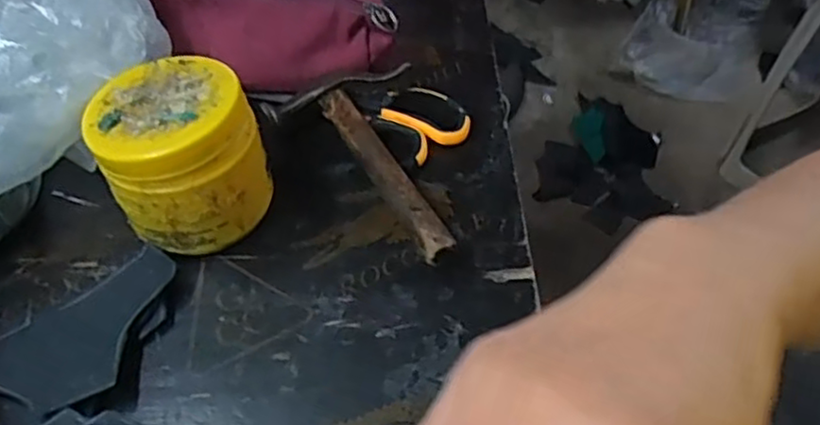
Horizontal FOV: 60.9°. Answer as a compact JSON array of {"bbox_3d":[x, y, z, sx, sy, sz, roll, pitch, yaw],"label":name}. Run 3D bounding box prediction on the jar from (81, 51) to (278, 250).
[{"bbox_3d":[-0.140,-0.037,0.436,0.090,0.083,0.086,-1,48,1],"label":"jar"}]

